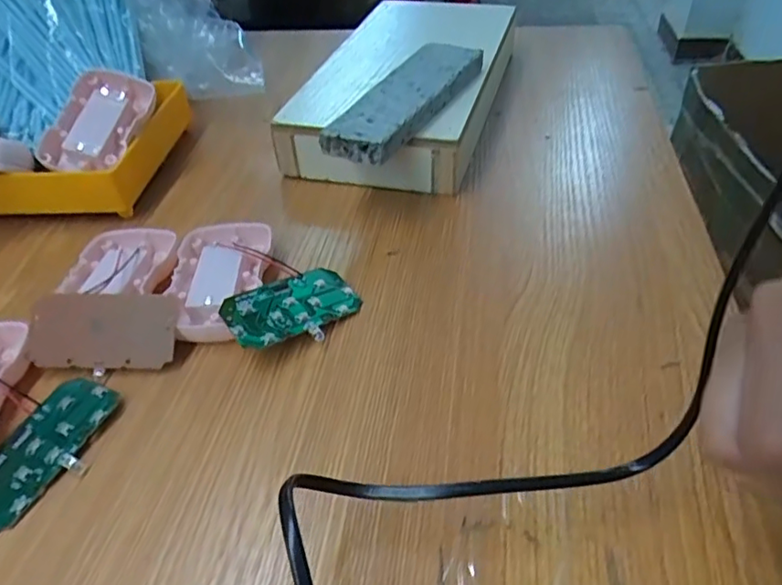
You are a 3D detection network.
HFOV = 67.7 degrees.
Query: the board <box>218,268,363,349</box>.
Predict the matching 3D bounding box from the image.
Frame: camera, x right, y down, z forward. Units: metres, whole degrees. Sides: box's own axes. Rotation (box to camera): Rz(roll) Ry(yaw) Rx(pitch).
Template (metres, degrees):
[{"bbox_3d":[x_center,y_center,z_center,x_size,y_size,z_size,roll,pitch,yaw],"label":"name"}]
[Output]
[{"bbox_3d":[-0.052,0.008,0.313,0.073,0.004,0.043,-22,55,-34],"label":"board"}]

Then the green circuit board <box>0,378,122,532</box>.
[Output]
[{"bbox_3d":[-0.158,0.071,0.265,0.042,0.006,0.073,14,45,20],"label":"green circuit board"}]

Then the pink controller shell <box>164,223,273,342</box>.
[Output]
[{"bbox_3d":[-0.099,-0.006,0.337,0.053,0.020,0.090,-3,42,2],"label":"pink controller shell"}]

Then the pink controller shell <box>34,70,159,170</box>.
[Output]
[{"bbox_3d":[-0.203,-0.117,0.408,0.055,0.016,0.081,14,68,-1],"label":"pink controller shell"}]

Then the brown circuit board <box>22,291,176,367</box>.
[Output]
[{"bbox_3d":[-0.149,0.019,0.301,0.072,0.004,0.038,1,84,-2],"label":"brown circuit board"}]

